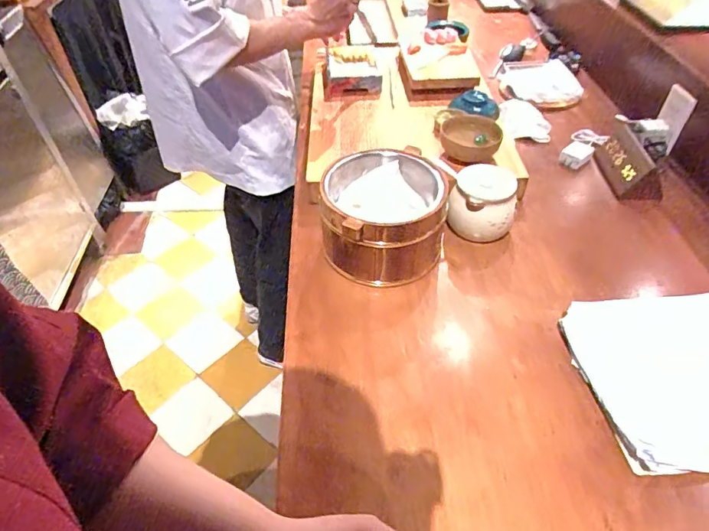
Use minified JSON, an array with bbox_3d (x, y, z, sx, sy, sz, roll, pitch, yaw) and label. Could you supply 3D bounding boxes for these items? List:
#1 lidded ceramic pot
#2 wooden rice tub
[{"bbox_3d":[0.216,-0.098,0.807,0.106,0.108,0.090,13,48,14],"label":"lidded ceramic pot"},{"bbox_3d":[0.048,-0.076,0.761,0.183,0.127,0.186,2,46,4],"label":"wooden rice tub"}]

